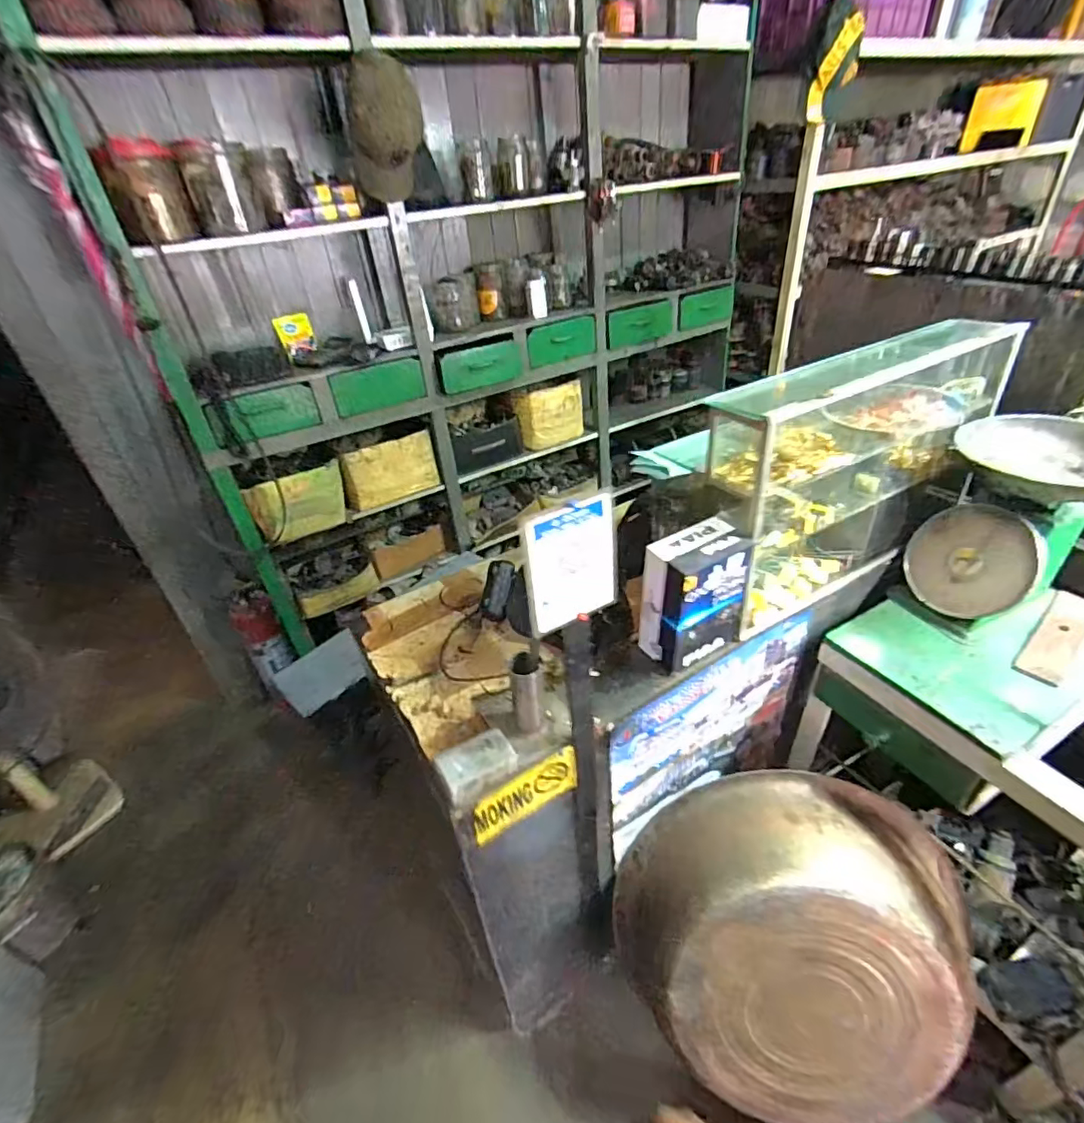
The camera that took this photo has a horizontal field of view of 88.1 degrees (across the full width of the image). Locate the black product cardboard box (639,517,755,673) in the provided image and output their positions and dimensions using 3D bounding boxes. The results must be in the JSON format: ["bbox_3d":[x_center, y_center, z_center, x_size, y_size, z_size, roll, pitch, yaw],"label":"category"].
[{"bbox_3d":[0.242,0.055,0.891,0.152,0.206,0.087,-23,39,-22],"label":"black product cardboard box"}]

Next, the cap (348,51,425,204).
[{"bbox_3d":[-0.357,-1.000,1.309,0.168,0.251,0.172,-8,36,-3],"label":"cap"}]

